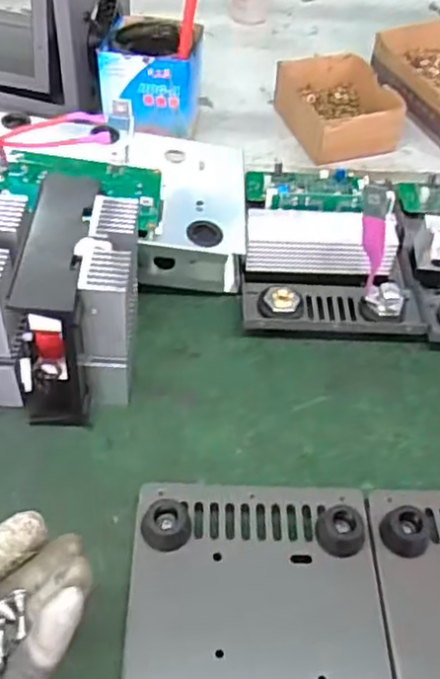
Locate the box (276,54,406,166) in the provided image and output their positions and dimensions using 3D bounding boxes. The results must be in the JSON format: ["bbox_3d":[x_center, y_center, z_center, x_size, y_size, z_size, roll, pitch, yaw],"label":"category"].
[{"bbox_3d":[0.139,-0.271,0.758,0.115,0.052,0.153,-12,52,-15],"label":"box"}]

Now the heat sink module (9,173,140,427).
[{"bbox_3d":[-0.098,-0.025,0.475,0.074,0.125,0.132,3,49,-2],"label":"heat sink module"}]

